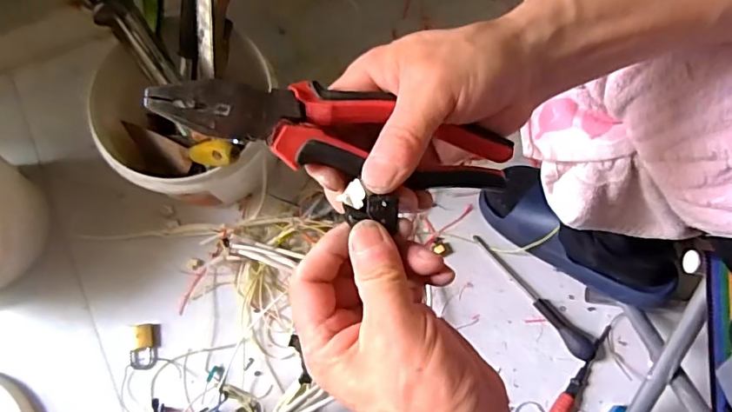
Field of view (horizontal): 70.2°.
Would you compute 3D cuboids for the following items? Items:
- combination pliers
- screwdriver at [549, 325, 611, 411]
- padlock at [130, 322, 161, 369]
[{"bbox_3d":[-0.011,-0.039,0.274,0.189,0.018,0.039,9,72,-16],"label":"combination pliers"},{"bbox_3d":[0.284,0.229,0.691,0.023,0.017,0.166,37,75,9],"label":"screwdriver"},{"bbox_3d":[-0.297,0.188,0.699,0.034,0.011,0.059,3,73,-1],"label":"padlock"}]

